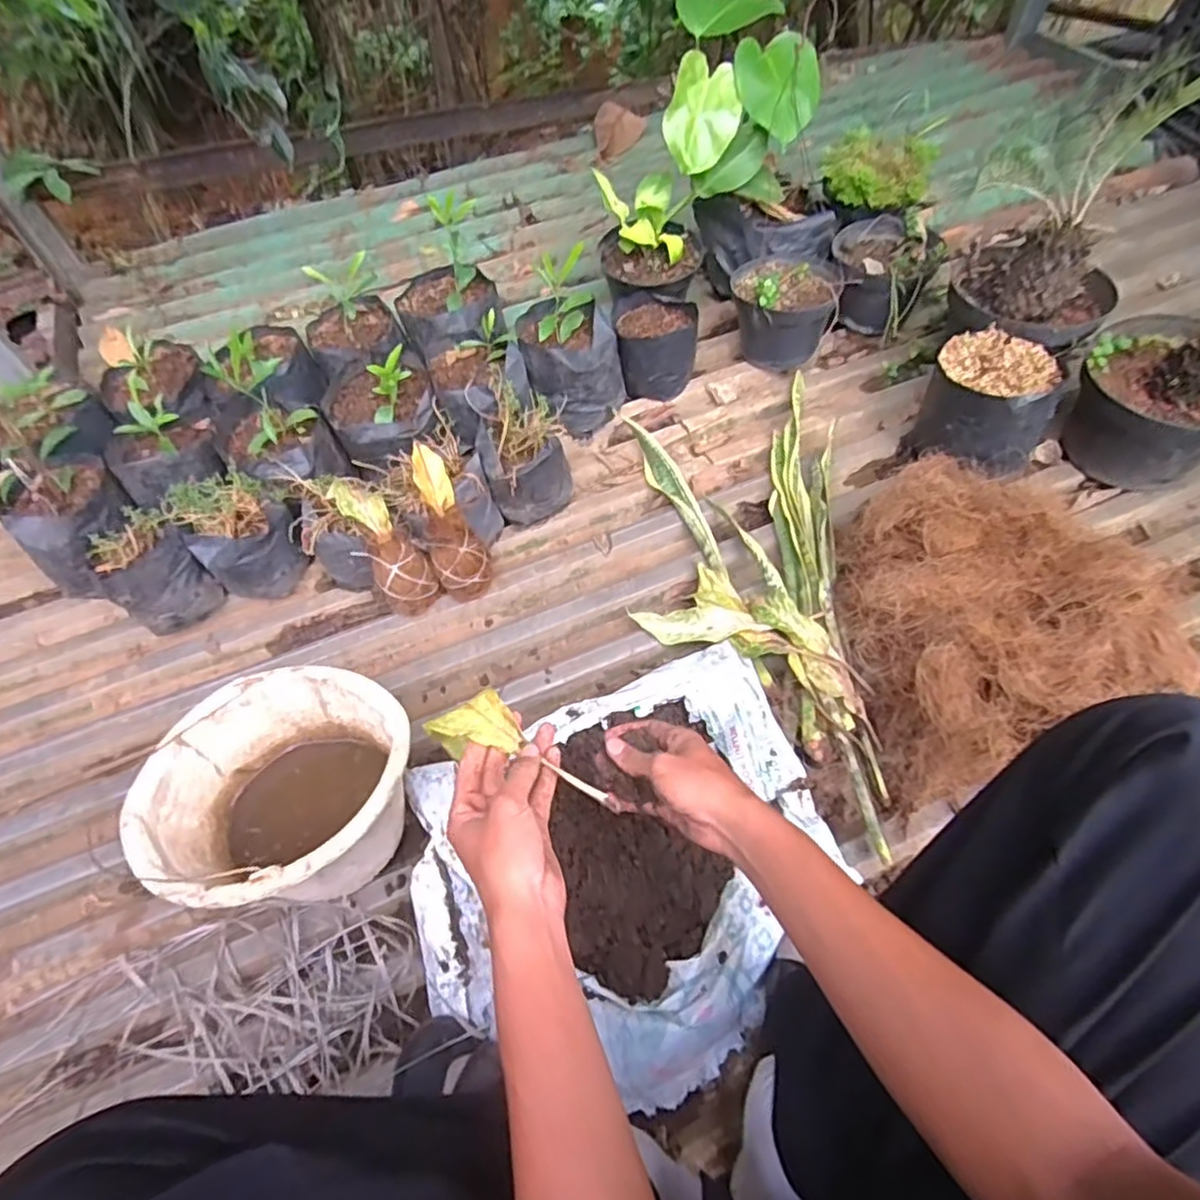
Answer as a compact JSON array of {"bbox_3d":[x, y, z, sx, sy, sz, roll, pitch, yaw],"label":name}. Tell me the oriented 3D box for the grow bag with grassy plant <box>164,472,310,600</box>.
[{"bbox_3d":[-0.487,-0.086,0.916,0.131,0.132,0.123,39,68,24],"label":"grow bag with grassy plant"}]

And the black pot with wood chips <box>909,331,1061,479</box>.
[{"bbox_3d":[0.529,-0.254,0.936,0.163,0.163,0.142,31,64,17],"label":"black pot with wood chips"}]

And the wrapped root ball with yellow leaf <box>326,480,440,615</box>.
[{"bbox_3d":[-0.283,-0.070,0.878,0.071,0.196,0.064,-33,21,-16],"label":"wrapped root ball with yellow leaf"}]

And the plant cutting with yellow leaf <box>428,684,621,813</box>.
[{"bbox_3d":[-0.059,0.115,0.514,0.155,0.013,0.055,24,63,14],"label":"plant cutting with yellow leaf"}]

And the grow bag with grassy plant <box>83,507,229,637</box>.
[{"bbox_3d":[-0.591,-0.029,0.899,0.095,0.142,0.114,34,66,22],"label":"grow bag with grassy plant"}]

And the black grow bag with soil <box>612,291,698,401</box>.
[{"bbox_3d":[0.089,-0.424,1.100,0.128,0.108,0.142,-8,58,-1],"label":"black grow bag with soil"}]

